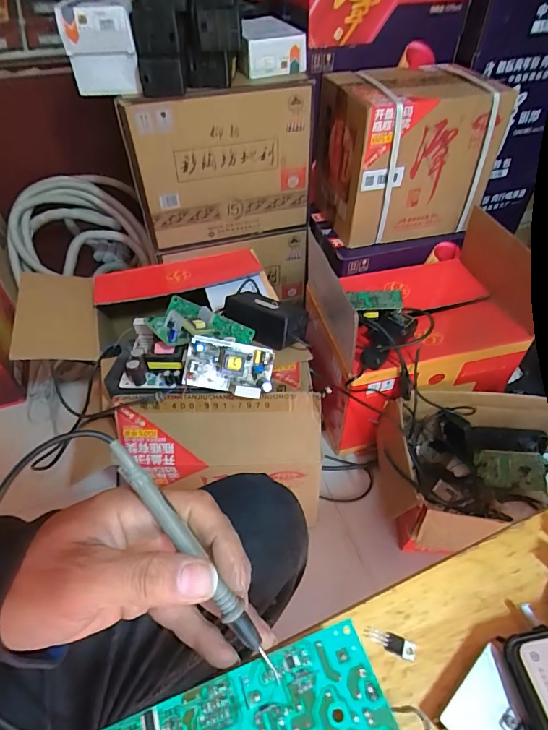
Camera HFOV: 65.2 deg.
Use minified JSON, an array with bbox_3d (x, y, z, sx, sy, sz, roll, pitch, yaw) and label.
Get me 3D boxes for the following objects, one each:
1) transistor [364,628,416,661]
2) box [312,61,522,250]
[{"bbox_3d":[0.073,0.173,0.266,0.030,0.004,0.010,16,50,15],"label":"transistor"},{"bbox_3d":[0.280,-0.464,0.952,0.308,0.292,0.250,-15,49,-12],"label":"box"}]

